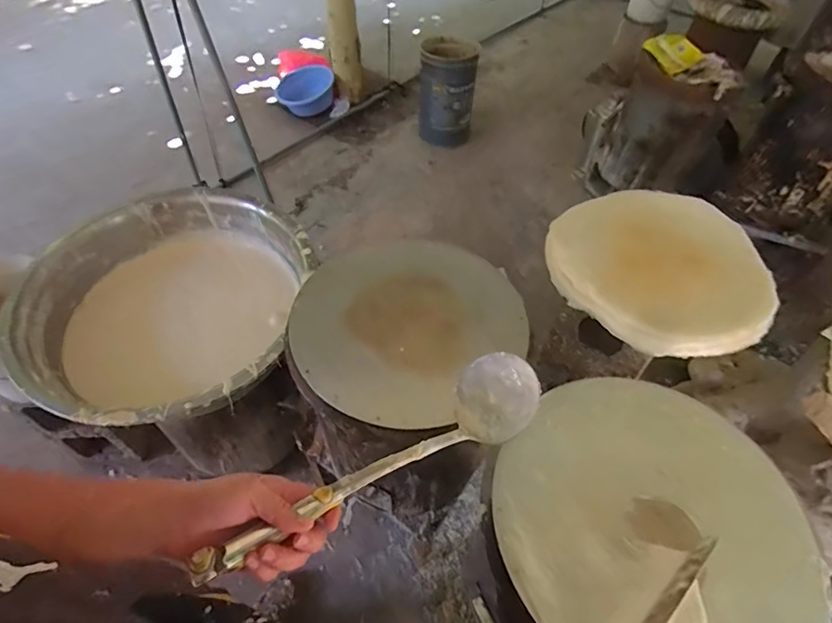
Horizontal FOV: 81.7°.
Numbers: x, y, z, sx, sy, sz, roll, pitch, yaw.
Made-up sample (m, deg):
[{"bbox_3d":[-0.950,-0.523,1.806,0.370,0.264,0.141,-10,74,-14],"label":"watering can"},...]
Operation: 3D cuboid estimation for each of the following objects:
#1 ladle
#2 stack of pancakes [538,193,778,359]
[{"bbox_3d":[-0.023,0.133,0.436,0.340,0.060,0.083,-23,54,-33],"label":"ladle"},{"bbox_3d":[0.442,-0.086,0.864,0.358,0.064,0.362,-29,57,-25],"label":"stack of pancakes"}]

